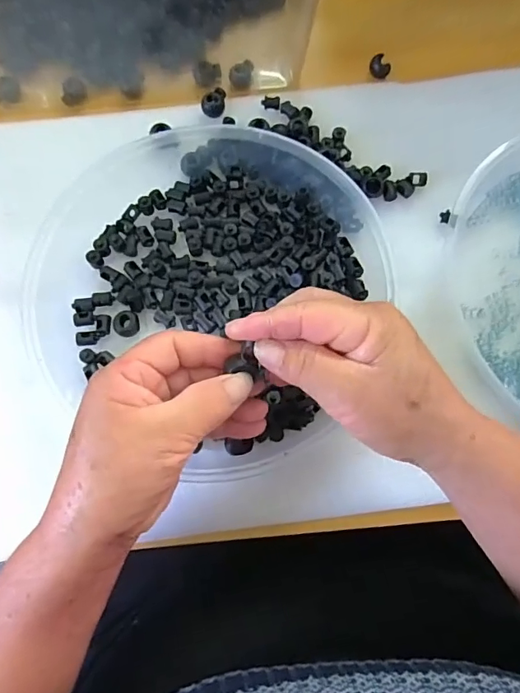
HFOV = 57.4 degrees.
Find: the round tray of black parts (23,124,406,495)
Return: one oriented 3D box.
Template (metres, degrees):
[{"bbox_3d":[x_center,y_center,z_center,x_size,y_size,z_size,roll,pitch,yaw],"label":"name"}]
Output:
[{"bbox_3d":[-0.038,-0.048,0.319,0.221,0.038,0.225,0,76,1],"label":"round tray of black parts"}]

